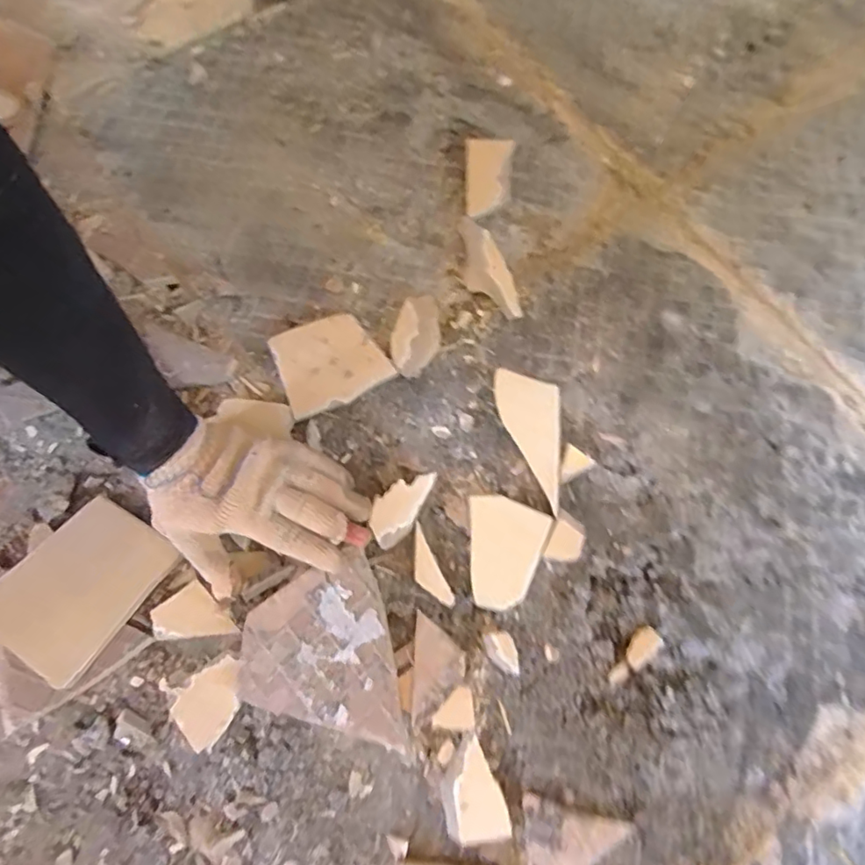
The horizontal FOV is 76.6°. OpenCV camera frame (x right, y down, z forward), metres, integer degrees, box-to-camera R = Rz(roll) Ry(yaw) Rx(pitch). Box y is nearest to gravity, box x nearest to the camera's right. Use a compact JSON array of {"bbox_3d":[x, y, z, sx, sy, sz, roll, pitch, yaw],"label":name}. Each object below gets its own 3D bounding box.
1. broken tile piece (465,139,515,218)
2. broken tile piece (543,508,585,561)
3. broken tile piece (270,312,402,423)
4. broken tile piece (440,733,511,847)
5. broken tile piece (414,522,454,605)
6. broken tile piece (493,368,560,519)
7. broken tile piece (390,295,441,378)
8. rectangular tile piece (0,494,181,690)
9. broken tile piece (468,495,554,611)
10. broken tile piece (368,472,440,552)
[{"bbox_3d":[0.059,-0.282,0.605,0.051,0.016,0.098,7,71,3],"label":"broken tile piece"},{"bbox_3d":[0.118,0.094,0.482,0.031,0.012,0.042,20,72,7],"label":"broken tile piece"},{"bbox_3d":[-0.099,-0.069,0.536,0.103,0.018,0.090,-20,72,-6],"label":"broken tile piece"},{"bbox_3d":[0.030,0.276,0.420,0.044,0.009,0.069,-14,72,-4],"label":"broken tile piece"},{"bbox_3d":[-0.007,0.118,0.478,0.022,0.009,0.072,-24,73,-8],"label":"broken tile piece"},{"bbox_3d":[0.089,0.005,0.513,0.059,0.008,0.131,1,71,0],"label":"broken tile piece"},{"bbox_3d":[-0.016,-0.098,0.552,0.047,0.010,0.090,11,72,4],"label":"broken tile piece"},{"bbox_3d":[-0.304,0.129,0.471,0.109,0.008,0.132,31,65,8],"label":"rectangular tile piece"},{"bbox_3d":[0.056,0.104,0.477,0.069,0.013,0.091,23,73,8],"label":"broken tile piece"},{"bbox_3d":[-0.030,0.066,0.491,0.038,0.014,0.074,26,73,9],"label":"broken tile piece"}]

